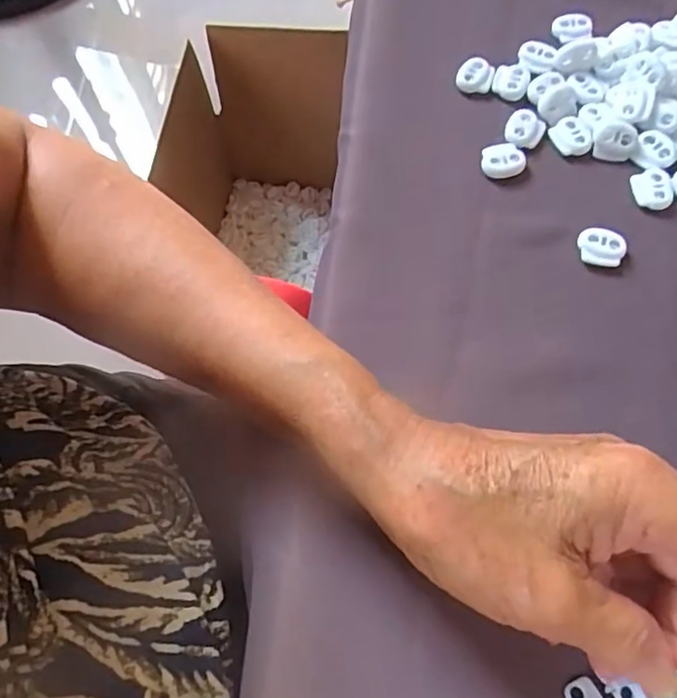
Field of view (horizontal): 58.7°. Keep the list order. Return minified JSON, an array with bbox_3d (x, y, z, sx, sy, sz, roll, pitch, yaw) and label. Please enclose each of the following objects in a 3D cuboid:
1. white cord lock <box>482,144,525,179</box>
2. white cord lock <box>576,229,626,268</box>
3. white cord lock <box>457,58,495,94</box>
[{"bbox_3d":[0.086,-0.098,0.312,0.023,0.007,0.018,-9,69,-1],"label":"white cord lock"},{"bbox_3d":[0.128,-0.049,0.292,0.022,0.005,0.018,7,70,5],"label":"white cord lock"},{"bbox_3d":[0.076,-0.152,0.333,0.019,0.004,0.020,15,71,8],"label":"white cord lock"}]

